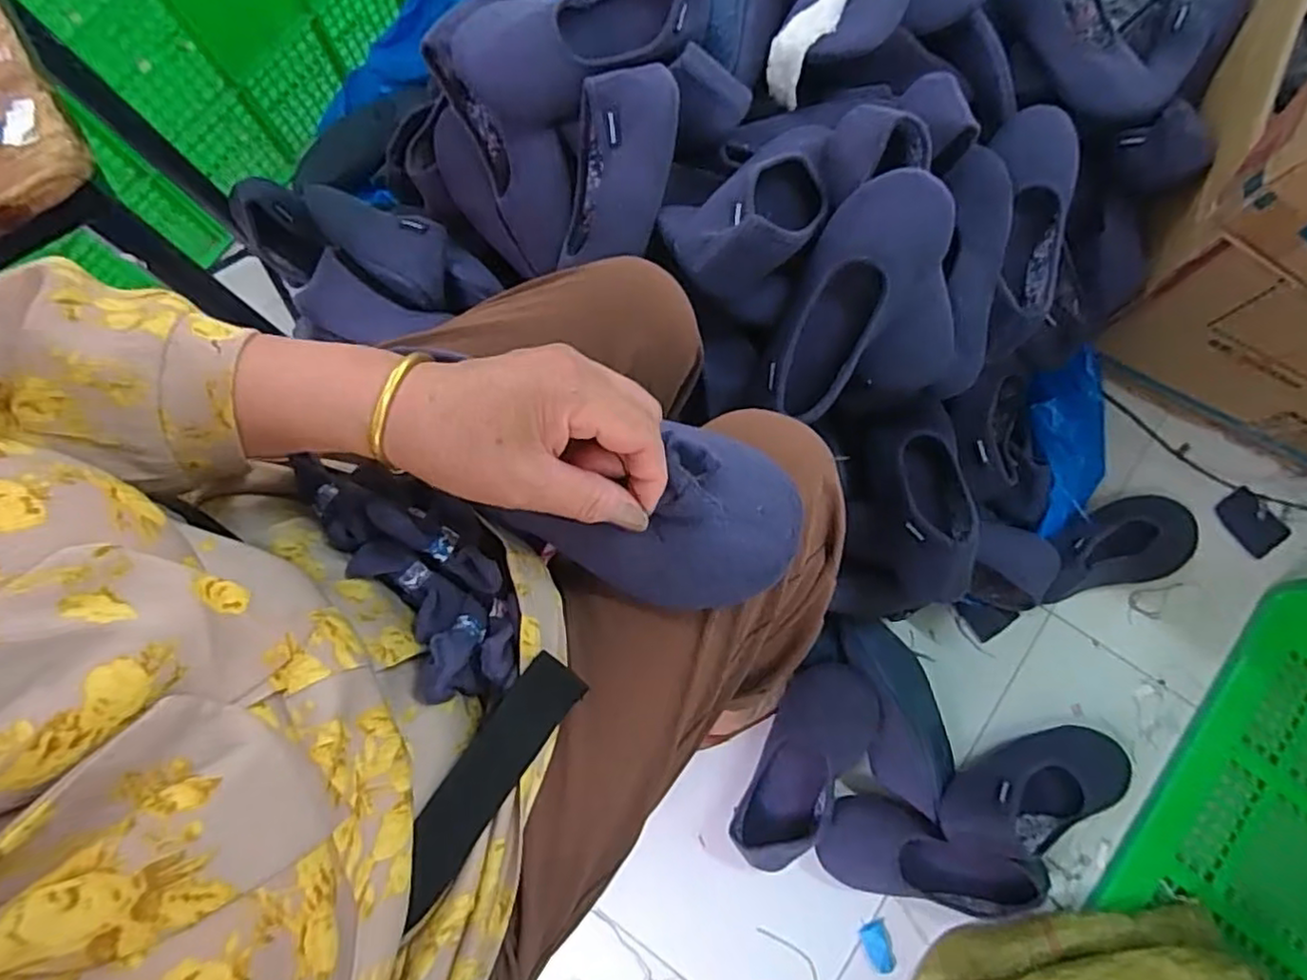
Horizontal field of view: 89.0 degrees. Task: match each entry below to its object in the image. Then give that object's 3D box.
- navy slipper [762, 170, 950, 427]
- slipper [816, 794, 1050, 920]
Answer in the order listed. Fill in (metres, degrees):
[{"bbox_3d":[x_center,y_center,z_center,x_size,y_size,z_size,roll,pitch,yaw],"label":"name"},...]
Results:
[{"bbox_3d":[0.170,-0.166,0.580,0.091,0.051,0.217,32,106,7],"label":"navy slipper"},{"bbox_3d":[0.302,0.412,0.741,0.244,0.074,0.100,12,79,4],"label":"slipper"}]

